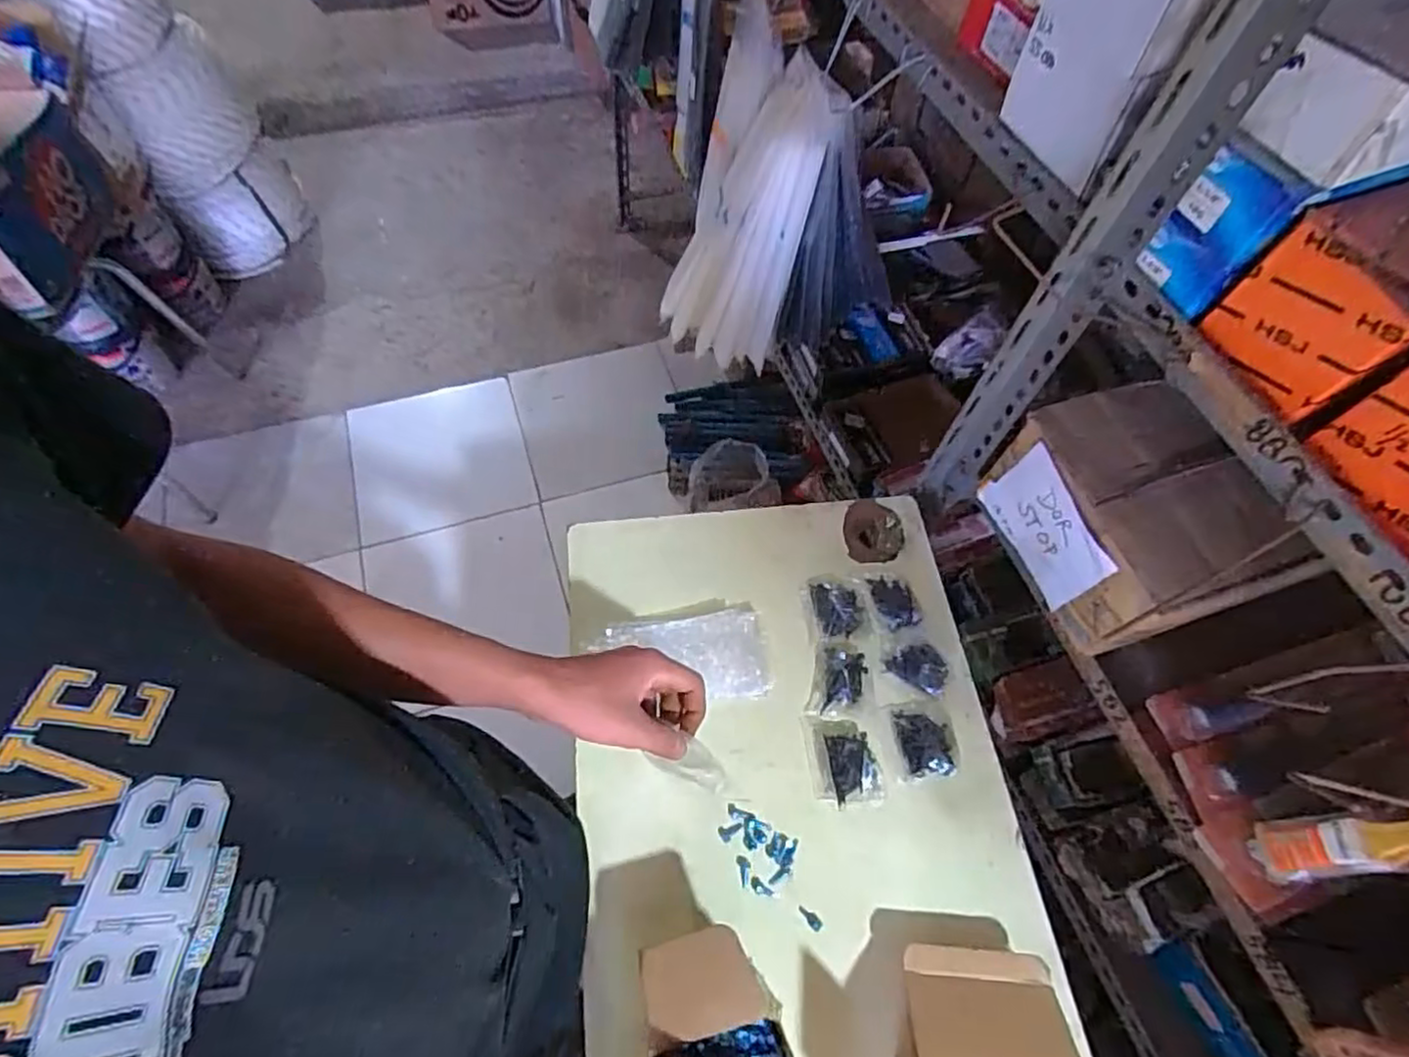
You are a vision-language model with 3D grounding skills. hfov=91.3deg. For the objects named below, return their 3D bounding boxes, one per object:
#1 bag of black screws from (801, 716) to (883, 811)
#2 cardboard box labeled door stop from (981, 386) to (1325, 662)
[{"bbox_3d":[0.129,0.214,0.641,0.061,0.025,0.082,-5,62,-5],"label":"bag of black screws"},{"bbox_3d":[0.392,-0.010,0.646,0.153,0.124,0.207,-16,64,-11],"label":"cardboard box labeled door stop"}]

